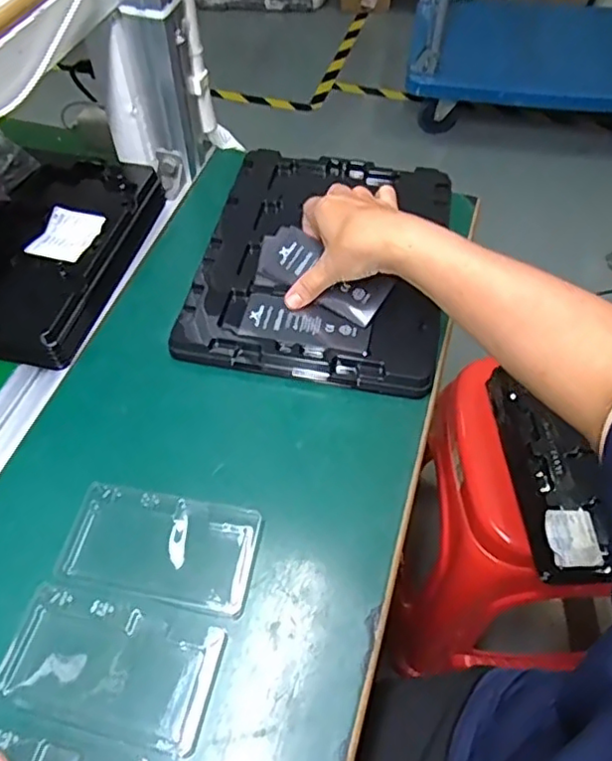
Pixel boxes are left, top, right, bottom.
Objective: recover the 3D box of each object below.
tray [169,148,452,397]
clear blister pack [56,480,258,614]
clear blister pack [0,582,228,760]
[{"bbox_3d":[0.018,-0.118,0.587,0.217,0.033,0.280,9,54,6],"label":"tray"},{"bbox_3d":[-0.100,0.114,0.433,0.127,0.008,0.073,9,54,7],"label":"clear blister pack"},{"bbox_3d":[-0.122,0.176,0.390,0.129,0.006,0.071,11,55,8],"label":"clear blister pack"}]

